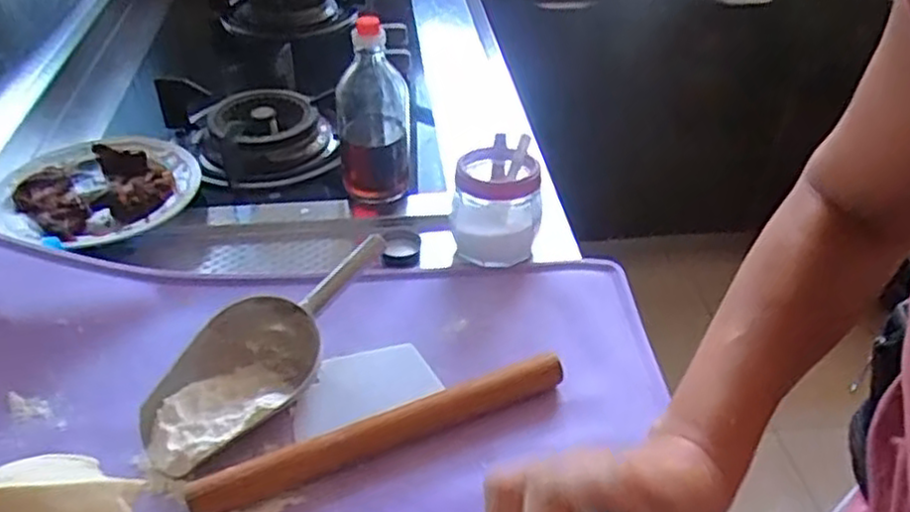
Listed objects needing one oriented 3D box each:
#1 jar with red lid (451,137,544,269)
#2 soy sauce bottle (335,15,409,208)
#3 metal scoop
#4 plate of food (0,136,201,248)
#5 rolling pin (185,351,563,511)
[{"bbox_3d":[0.039,-0.051,0.708,0.082,0.091,0.089,0,39,-2],"label":"jar with red lid"},{"bbox_3d":[-0.083,-0.141,0.740,0.070,0.187,0.059,-5,40,-7],"label":"soy sauce bottle"},{"bbox_3d":[-0.146,0.070,0.579,0.094,0.061,0.237,20,43,22],"label":"metal scoop"},{"bbox_3d":[-0.362,-0.065,0.750,0.181,0.044,0.194,21,43,22],"label":"plate of food"},{"bbox_3d":[-0.048,0.129,0.534,0.281,0.028,0.022,-16,42,-20],"label":"rolling pin"}]

